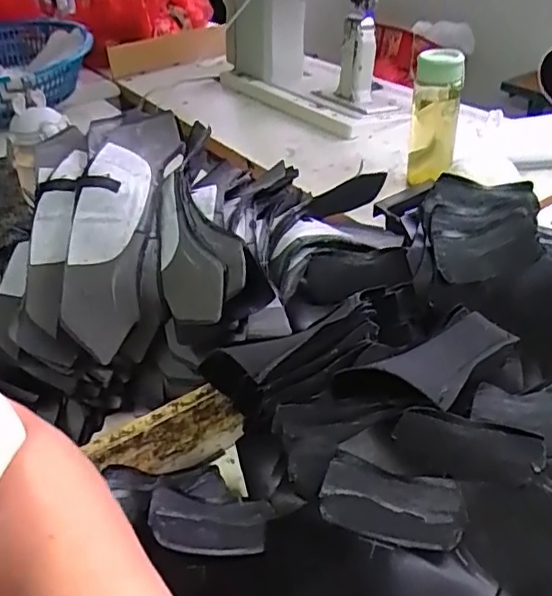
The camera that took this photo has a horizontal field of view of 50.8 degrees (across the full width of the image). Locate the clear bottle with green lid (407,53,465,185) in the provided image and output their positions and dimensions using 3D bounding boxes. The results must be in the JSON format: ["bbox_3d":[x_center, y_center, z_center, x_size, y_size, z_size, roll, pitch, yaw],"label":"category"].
[{"bbox_3d":[0.270,-0.307,0.991,0.078,0.205,0.069,5,39,13],"label":"clear bottle with green lid"}]

